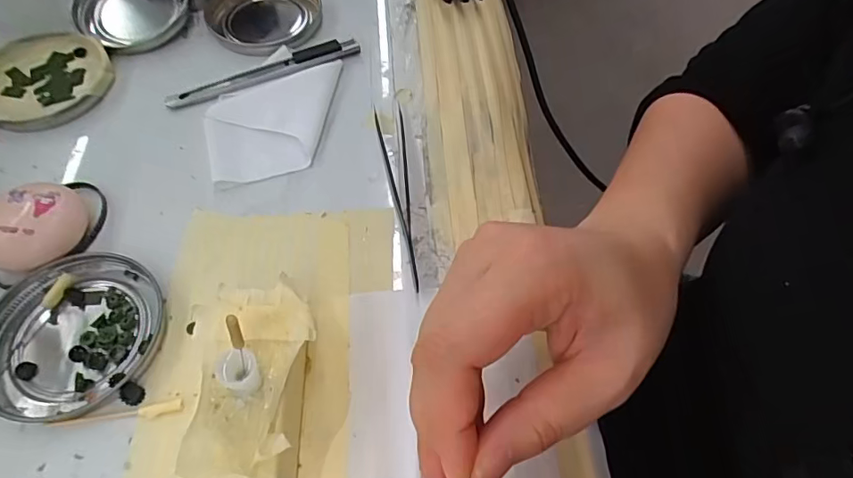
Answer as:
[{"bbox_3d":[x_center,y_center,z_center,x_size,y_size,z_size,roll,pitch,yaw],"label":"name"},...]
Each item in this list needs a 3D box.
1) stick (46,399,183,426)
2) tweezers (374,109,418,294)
[{"bbox_3d":[-0.134,0.076,0.218,0.055,0.004,0.006,-9,59,-7],"label":"stick"},{"bbox_3d":[-0.015,-0.027,0.285,0.017,0.004,0.125,-6,59,-5],"label":"tweezers"}]

